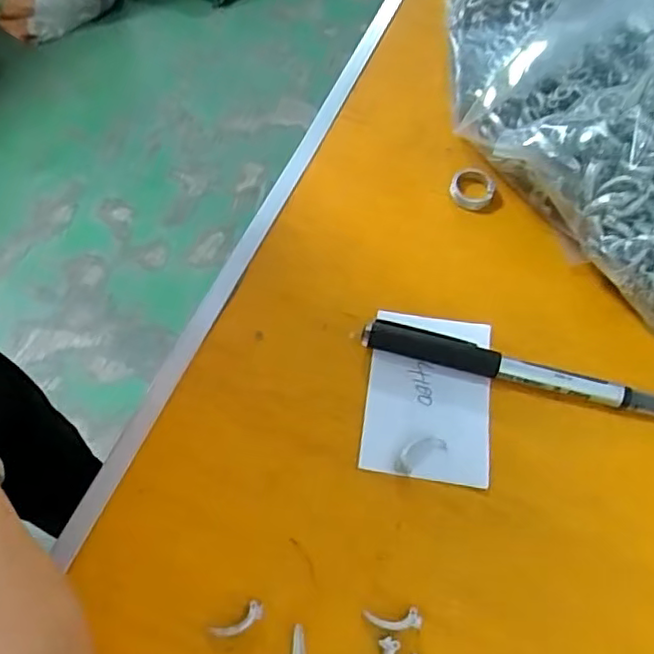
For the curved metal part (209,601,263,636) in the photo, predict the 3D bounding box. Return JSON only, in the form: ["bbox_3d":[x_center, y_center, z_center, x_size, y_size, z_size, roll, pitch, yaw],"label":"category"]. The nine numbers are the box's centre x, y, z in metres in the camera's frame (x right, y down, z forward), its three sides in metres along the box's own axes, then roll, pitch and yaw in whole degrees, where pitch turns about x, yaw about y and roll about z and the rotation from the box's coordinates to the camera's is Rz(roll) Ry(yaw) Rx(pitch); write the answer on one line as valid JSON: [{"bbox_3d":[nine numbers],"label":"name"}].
[{"bbox_3d":[-0.032,0.107,0.234,0.020,0.004,0.007,-30,66,-14],"label":"curved metal part"}]

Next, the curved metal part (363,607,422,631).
[{"bbox_3d":[0.024,0.106,0.235,0.020,0.005,0.007,-2,63,-1],"label":"curved metal part"}]

